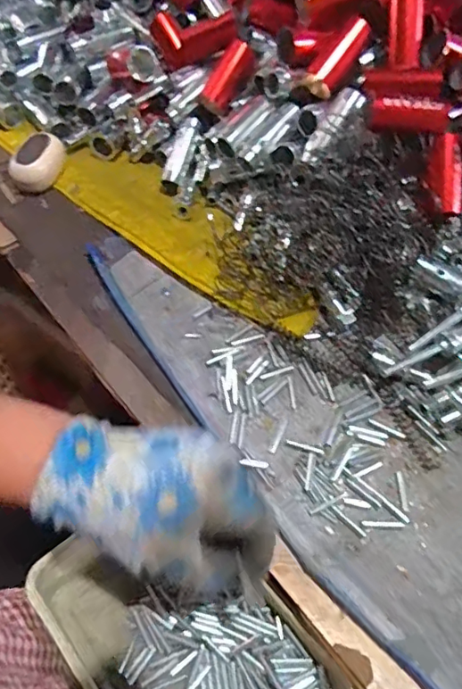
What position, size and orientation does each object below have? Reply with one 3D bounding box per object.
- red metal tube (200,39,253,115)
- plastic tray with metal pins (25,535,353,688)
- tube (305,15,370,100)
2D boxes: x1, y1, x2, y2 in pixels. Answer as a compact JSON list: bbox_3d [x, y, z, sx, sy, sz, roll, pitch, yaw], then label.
[{"bbox_3d":[-0.003,-0.255,0.512,0.020,0.027,0.065,39,102,22],"label":"red metal tube"},{"bbox_3d":[-0.031,0.198,0.355,0.131,0.059,0.199,-38,65,-19],"label":"plastic tray with metal pins"},{"bbox_3d":[0.092,-0.244,0.459,0.022,0.022,0.072,42,98,24],"label":"tube"}]

